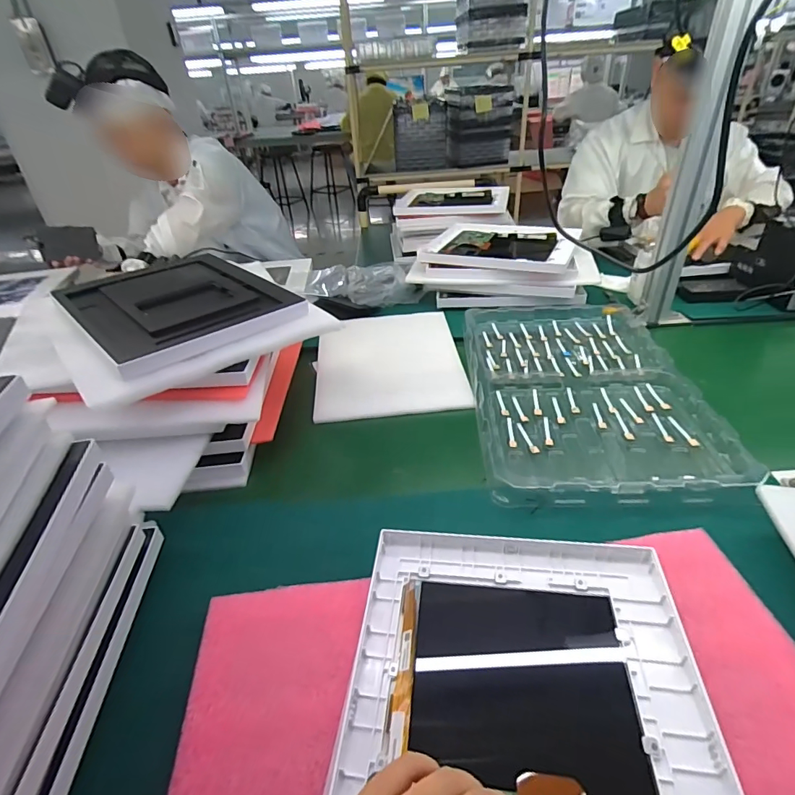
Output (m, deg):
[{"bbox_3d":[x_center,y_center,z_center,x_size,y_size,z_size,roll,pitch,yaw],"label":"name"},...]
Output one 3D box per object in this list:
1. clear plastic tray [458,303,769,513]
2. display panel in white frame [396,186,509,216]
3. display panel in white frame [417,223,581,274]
[{"bbox_3d":[0.273,-0.029,0.705,0.304,0.030,0.482,0,35,5],"label":"clear plastic tray"},{"bbox_3d":[0.158,-0.572,1.329,0.313,0.028,0.237,4,36,11],"label":"display panel in white frame"},{"bbox_3d":[0.231,-0.344,1.026,0.313,0.021,0.265,10,37,18],"label":"display panel in white frame"}]

